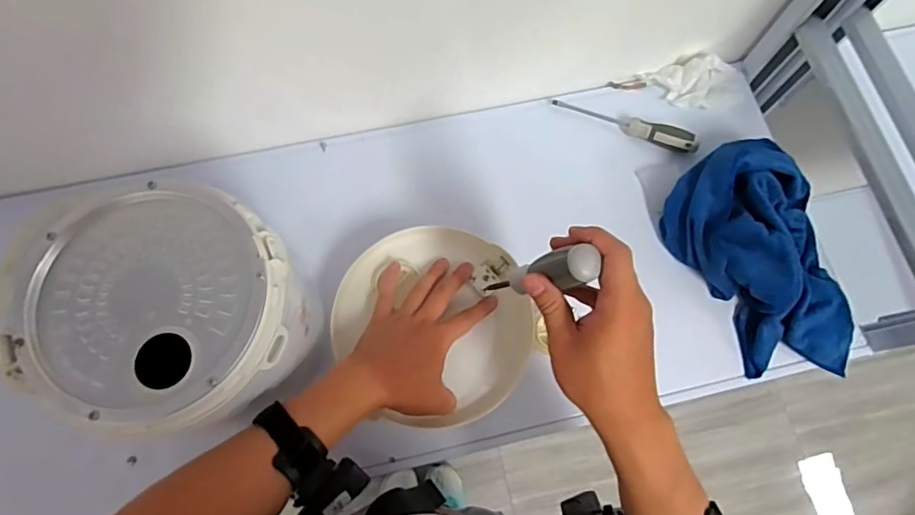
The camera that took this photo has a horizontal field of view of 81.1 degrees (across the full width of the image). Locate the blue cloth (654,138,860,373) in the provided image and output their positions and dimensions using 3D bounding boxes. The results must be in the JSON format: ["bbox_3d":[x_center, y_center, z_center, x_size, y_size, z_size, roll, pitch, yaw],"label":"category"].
[{"bbox_3d":[0.349,0.003,0.597,0.163,0.070,0.268,-21,74,-8],"label":"blue cloth"}]

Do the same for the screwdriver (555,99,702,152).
[{"bbox_3d":[0.211,-0.169,0.673,0.181,0.030,0.023,23,73,6],"label":"screwdriver"}]

